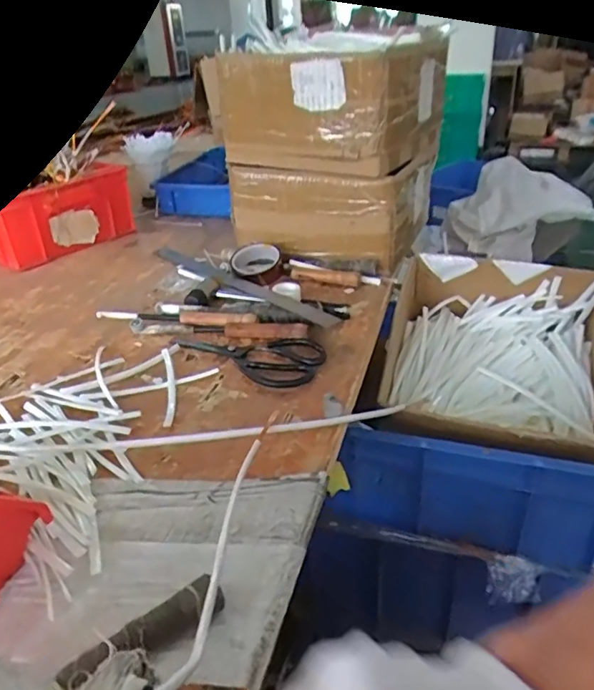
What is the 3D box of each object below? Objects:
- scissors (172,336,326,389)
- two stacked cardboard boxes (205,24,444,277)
[{"bbox_3d":[-0.062,0.005,0.780,0.224,0.012,0.113,20,37,35],"label":"scissors"},{"bbox_3d":[0.070,-0.378,1.071,0.331,0.347,0.294,13,34,27],"label":"two stacked cardboard boxes"}]

